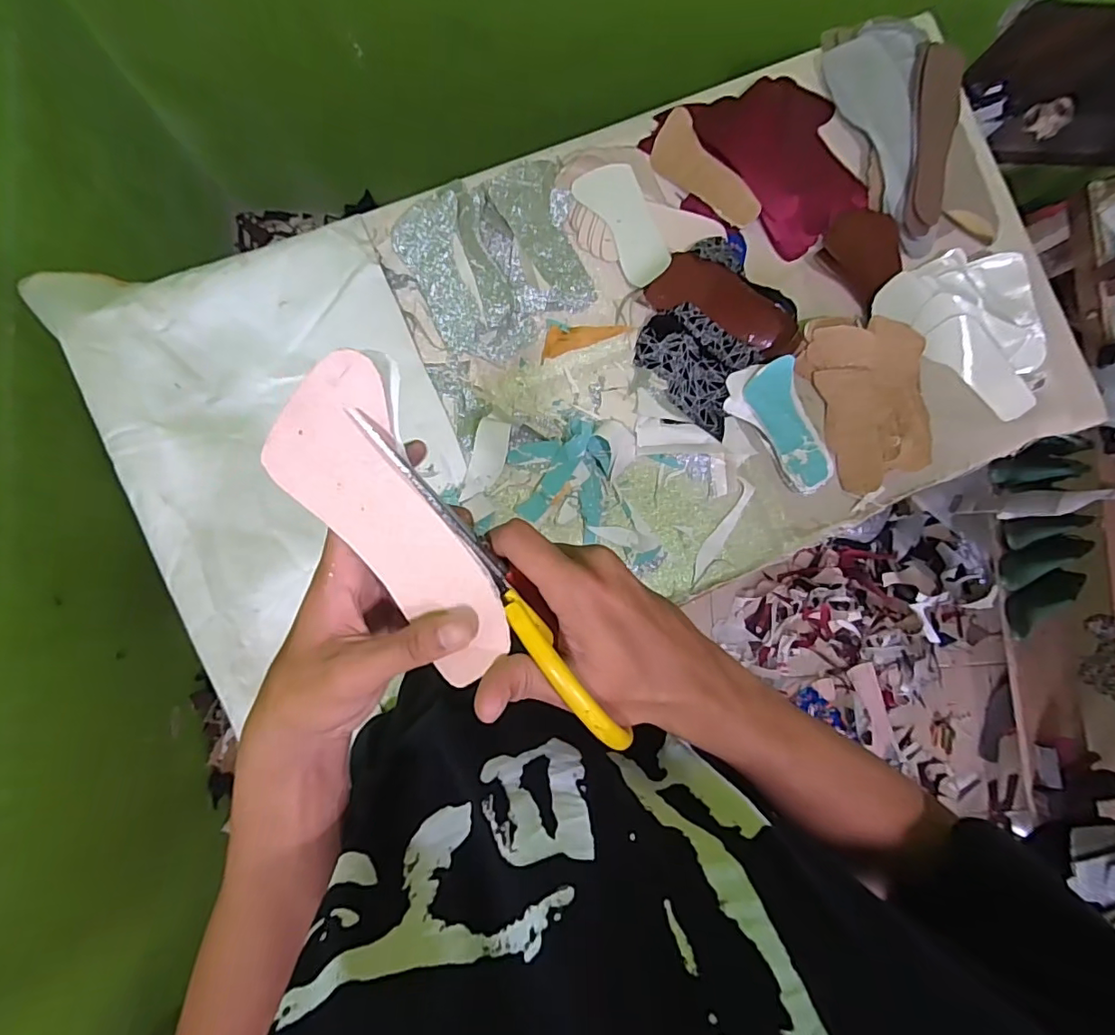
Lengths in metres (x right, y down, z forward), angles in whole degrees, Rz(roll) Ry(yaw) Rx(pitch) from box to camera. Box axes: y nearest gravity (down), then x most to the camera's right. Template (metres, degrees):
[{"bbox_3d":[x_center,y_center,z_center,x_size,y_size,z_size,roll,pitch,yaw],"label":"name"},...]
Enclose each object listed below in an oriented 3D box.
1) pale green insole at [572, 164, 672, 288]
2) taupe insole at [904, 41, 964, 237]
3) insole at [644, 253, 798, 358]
[{"bbox_3d":[0.086,-0.369,0.672,0.067,0.011,0.154,-33,90,19],"label":"pale green insole"},{"bbox_3d":[0.491,-0.495,0.708,0.069,0.013,0.230,-1,98,-11],"label":"taupe insole"},{"bbox_3d":[0.211,-0.270,0.684,0.187,0.026,0.076,23,84,-4],"label":"insole"}]

